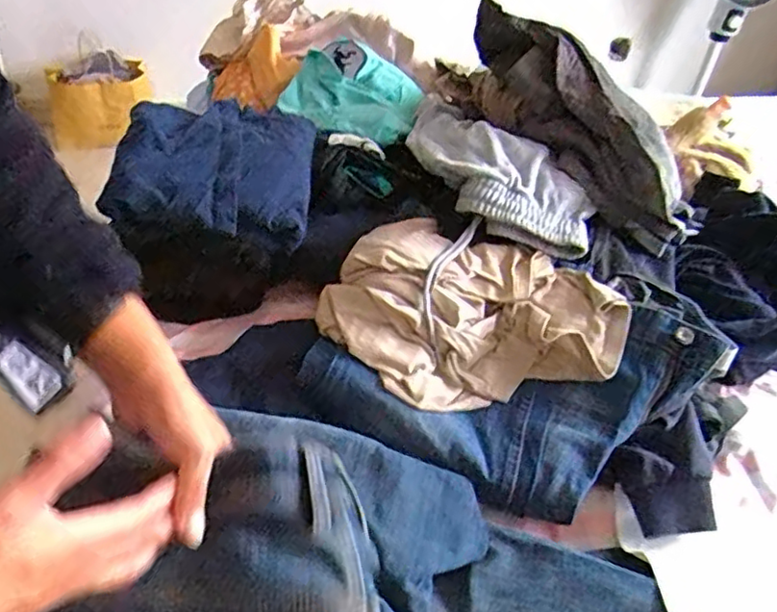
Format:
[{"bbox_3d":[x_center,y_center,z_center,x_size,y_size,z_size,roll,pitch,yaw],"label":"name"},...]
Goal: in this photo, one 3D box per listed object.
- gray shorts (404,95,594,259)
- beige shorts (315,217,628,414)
[{"bbox_3d":[0.124,-0.185,0.801,0.164,0.061,0.331,-22,48,-27],"label":"gray shorts"},{"bbox_3d":[0.087,-0.006,0.702,0.320,0.085,0.234,-4,43,-11],"label":"beige shorts"}]

